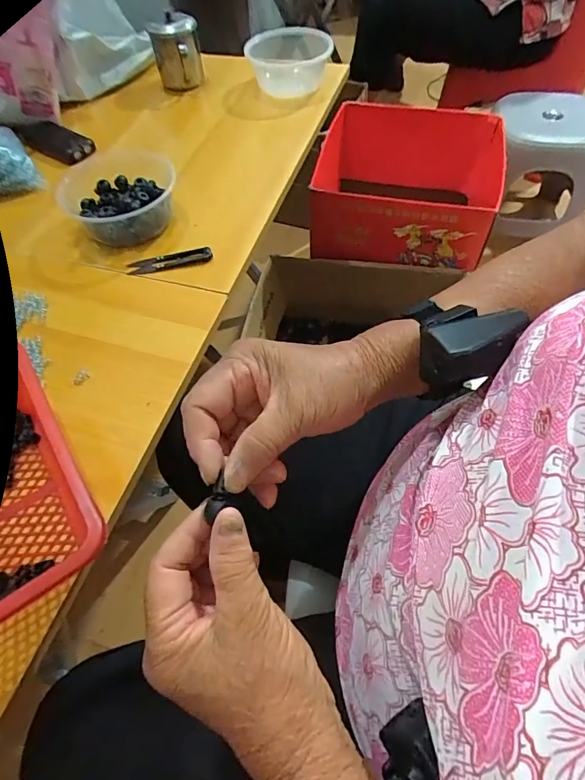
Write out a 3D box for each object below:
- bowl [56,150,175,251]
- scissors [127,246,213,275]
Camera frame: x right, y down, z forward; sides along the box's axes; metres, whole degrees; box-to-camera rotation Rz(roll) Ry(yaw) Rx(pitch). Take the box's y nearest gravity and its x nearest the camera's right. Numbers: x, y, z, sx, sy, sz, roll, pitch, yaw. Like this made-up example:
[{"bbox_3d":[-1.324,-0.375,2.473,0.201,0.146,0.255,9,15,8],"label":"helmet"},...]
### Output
[{"bbox_3d":[-0.213,-0.243,0.552,0.138,0.059,0.151,-22,58,-11],"label":"bowl"},{"bbox_3d":[-0.148,-0.155,0.524,0.101,0.012,0.025,-8,57,-2],"label":"scissors"}]

